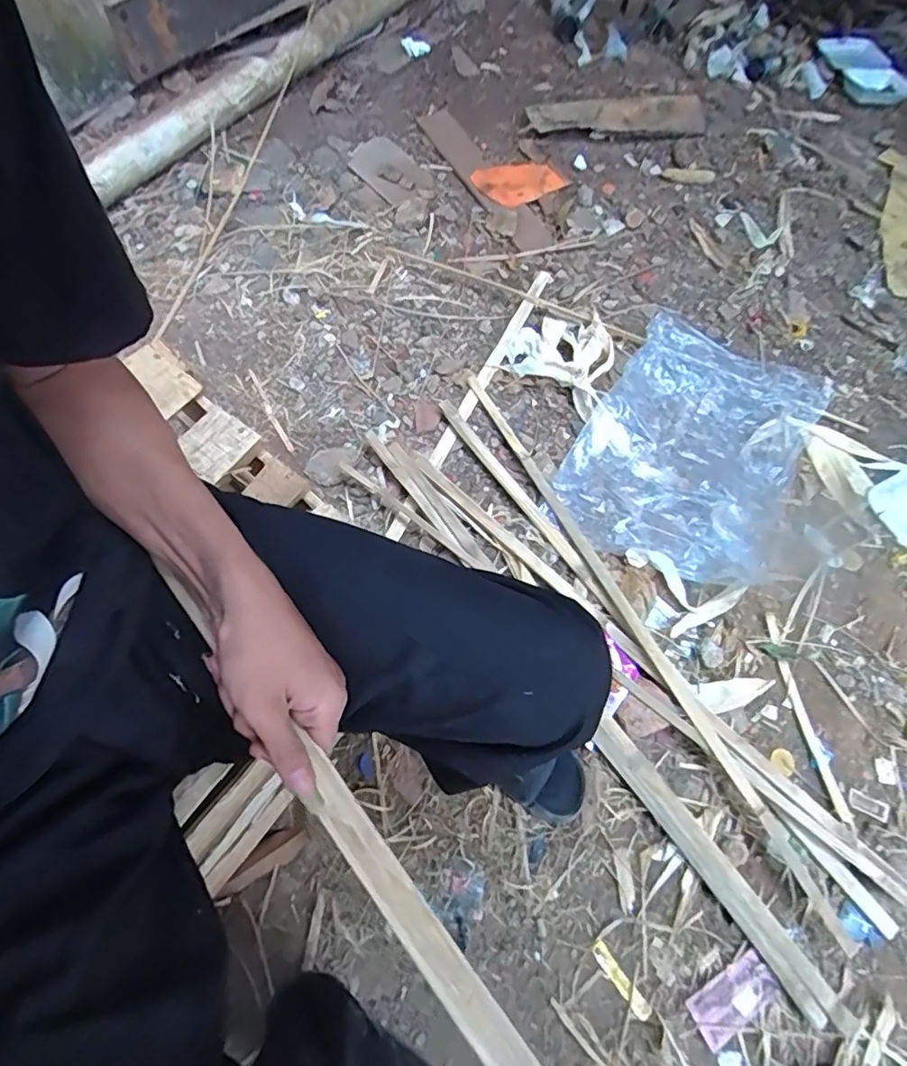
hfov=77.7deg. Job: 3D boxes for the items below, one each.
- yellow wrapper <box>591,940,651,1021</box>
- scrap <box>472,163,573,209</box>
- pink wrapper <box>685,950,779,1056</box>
[{"bbox_3d":[0.209,0.559,0.705,0.020,0.005,0.092,-34,73,-16],"label":"yellow wrapper"},{"bbox_3d":[0.148,-0.817,1.307,0.192,0.020,0.140,-31,72,-15],"label":"scrap"},{"bbox_3d":[0.348,0.578,0.701,0.113,0.006,0.056,-29,71,-15],"label":"pink wrapper"}]

